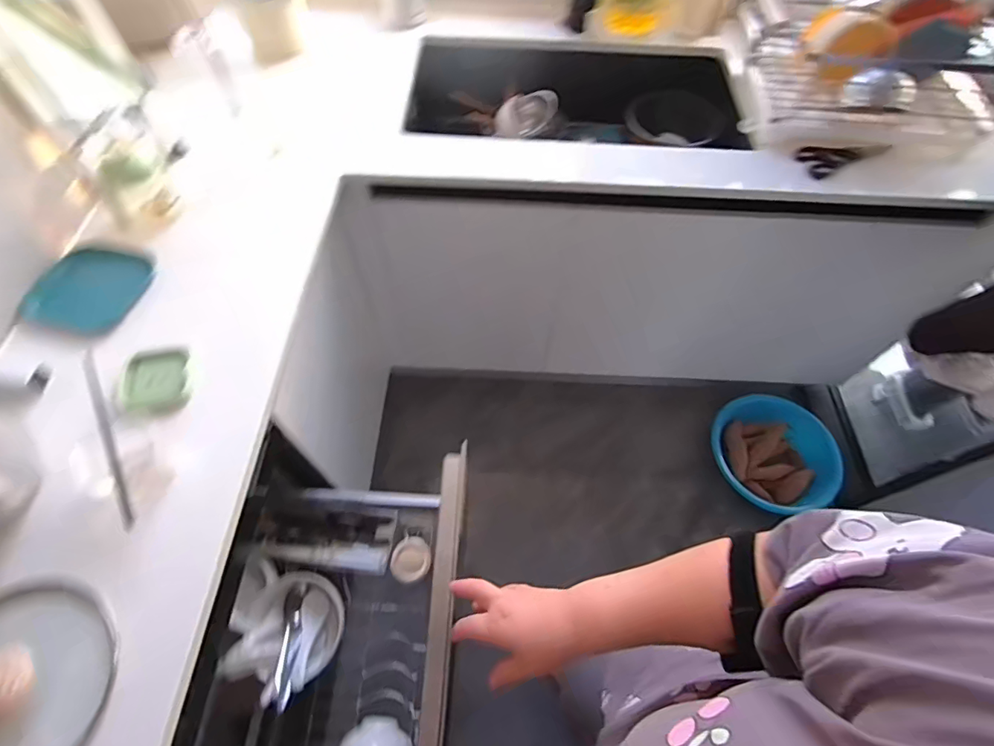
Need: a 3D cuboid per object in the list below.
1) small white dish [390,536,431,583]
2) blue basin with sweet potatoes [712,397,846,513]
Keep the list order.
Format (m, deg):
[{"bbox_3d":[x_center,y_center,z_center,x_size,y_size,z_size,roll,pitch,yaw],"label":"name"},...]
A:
[{"bbox_3d":[-0.144,0.308,0.800,0.066,0.051,0.079,-22,63,-14],"label":"small white dish"},{"bbox_3d":[0.768,0.229,1.367,0.312,0.139,0.322,1,60,-1],"label":"blue basin with sweet potatoes"}]

